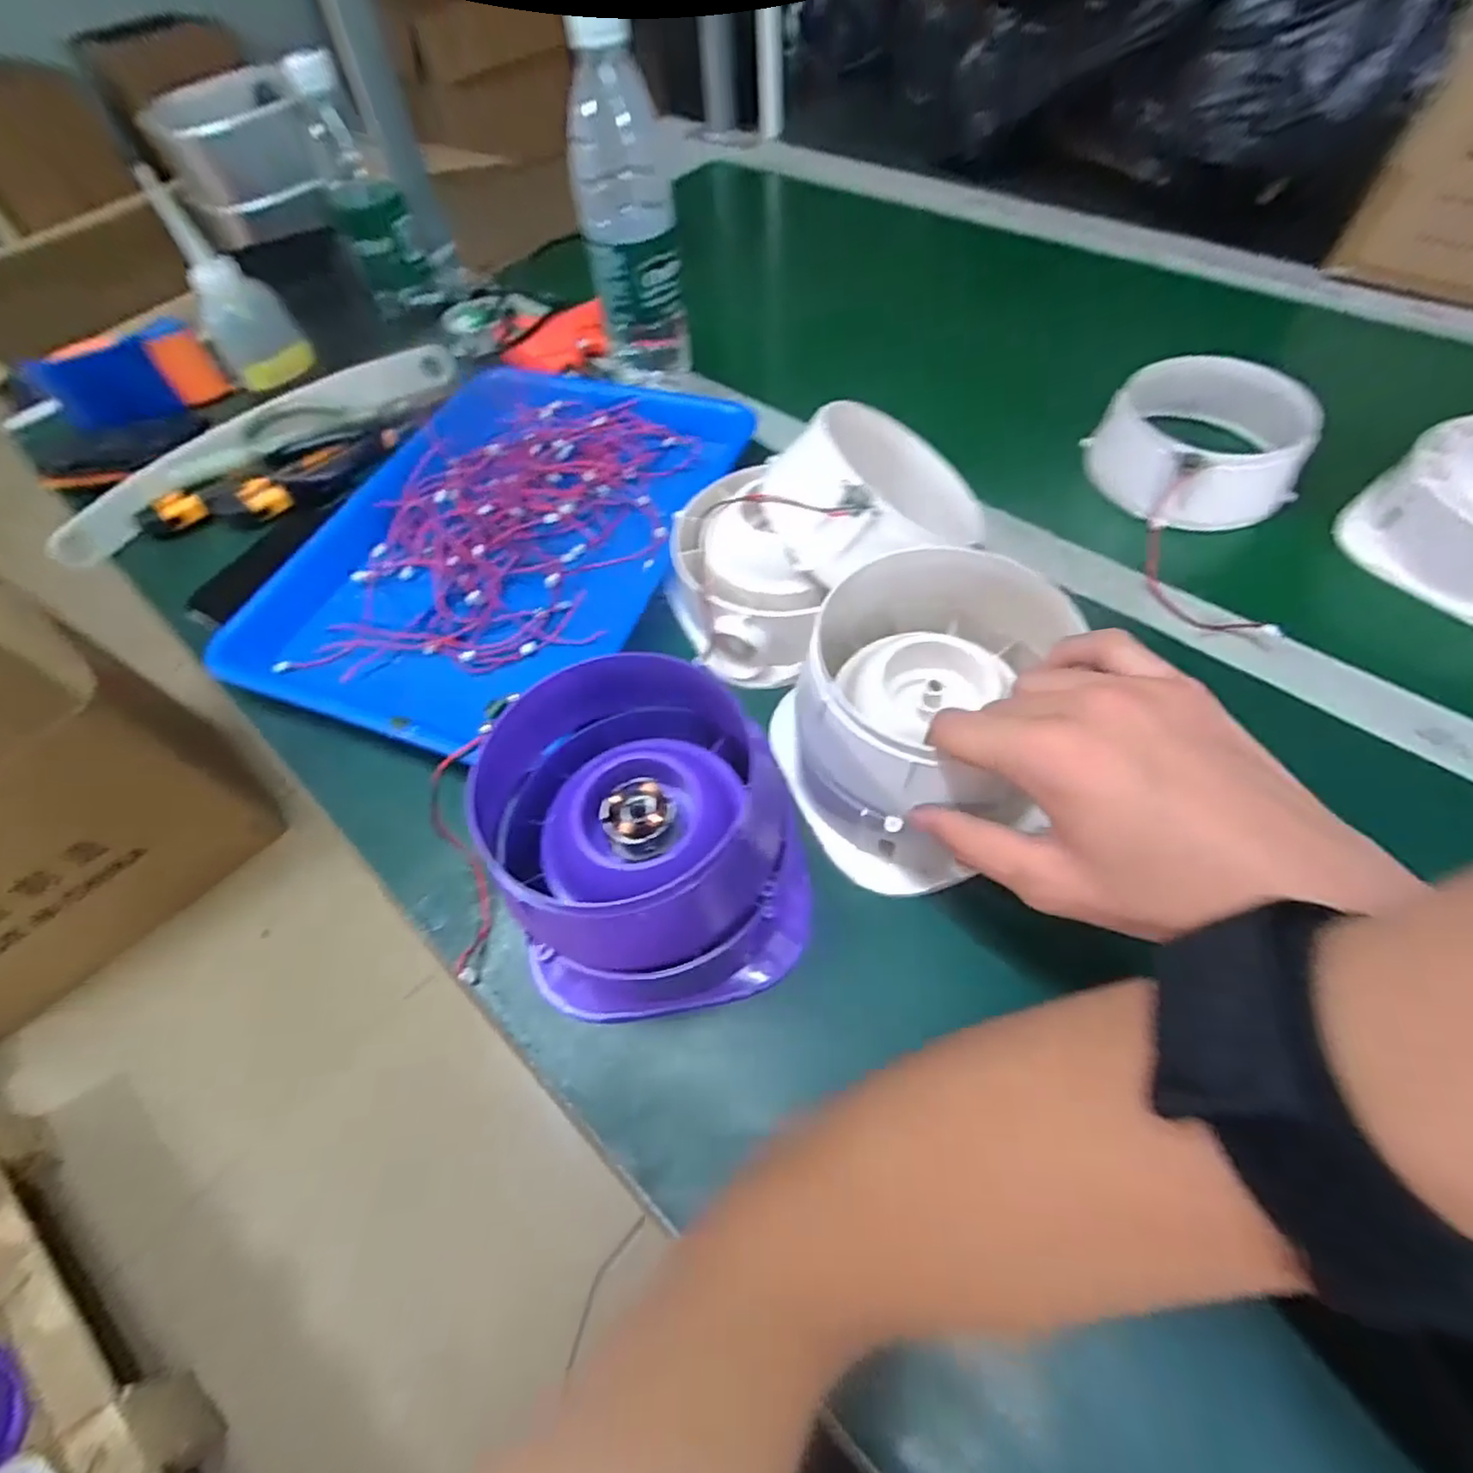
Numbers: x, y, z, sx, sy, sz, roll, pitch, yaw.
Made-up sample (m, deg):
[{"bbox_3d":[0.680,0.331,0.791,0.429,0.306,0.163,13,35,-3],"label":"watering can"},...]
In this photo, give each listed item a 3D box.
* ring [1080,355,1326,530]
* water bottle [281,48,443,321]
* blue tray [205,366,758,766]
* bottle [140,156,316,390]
[{"bbox_3d":[0.310,-0.195,0.443,0.108,0.063,0.103,-3,57,4],"label":"ring"},{"bbox_3d":[-0.333,-0.485,0.596,0.061,0.170,0.068,-23,57,-9],"label":"water bottle"},{"bbox_3d":[-0.161,-0.144,0.463,0.231,0.028,0.343,21,63,15],"label":"blue tray"},{"bbox_3d":[-0.377,-0.331,0.500,0.042,0.115,0.062,23,62,20],"label":"bottle"}]

